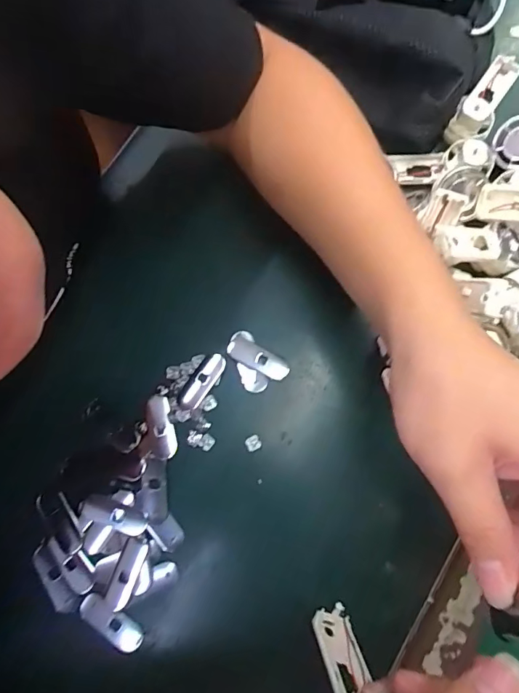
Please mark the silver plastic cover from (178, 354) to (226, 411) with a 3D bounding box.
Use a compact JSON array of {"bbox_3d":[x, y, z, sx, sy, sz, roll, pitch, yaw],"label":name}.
[{"bbox_3d":[-0.046,0.028,0.370,0.018,0.006,0.051,33,80,8],"label":"silver plastic cover"}]

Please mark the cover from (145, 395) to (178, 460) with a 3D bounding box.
[{"bbox_3d":[-0.077,0.062,0.360,0.020,0.006,0.048,-16,77,-2],"label":"cover"}]

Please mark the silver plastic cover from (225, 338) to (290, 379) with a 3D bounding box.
[{"bbox_3d":[-0.001,0.009,0.369,0.052,0.006,0.020,29,79,8],"label":"silver plastic cover"}]

